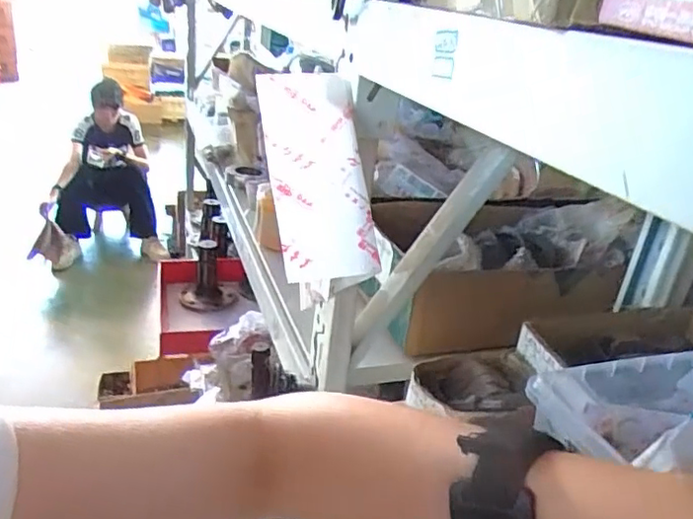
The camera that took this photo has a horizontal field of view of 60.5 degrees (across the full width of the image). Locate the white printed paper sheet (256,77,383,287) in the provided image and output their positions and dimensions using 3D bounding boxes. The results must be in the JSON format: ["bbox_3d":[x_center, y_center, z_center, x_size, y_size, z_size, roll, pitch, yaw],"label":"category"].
[{"bbox_3d":[-0.019,-0.058,0.423,0.068,0.153,0.019,-8,-7,-15],"label":"white printed paper sheet"}]

